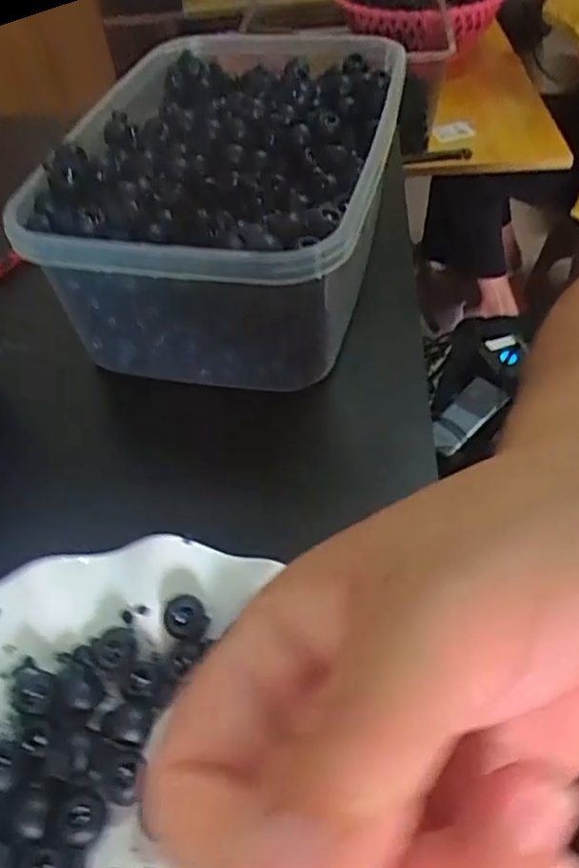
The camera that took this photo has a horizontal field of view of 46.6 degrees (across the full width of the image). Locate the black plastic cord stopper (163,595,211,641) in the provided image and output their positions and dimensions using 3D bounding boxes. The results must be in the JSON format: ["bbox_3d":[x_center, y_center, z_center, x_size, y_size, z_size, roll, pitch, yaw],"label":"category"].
[{"bbox_3d":[-0.038,0.068,0.246,0.015,0.009,0.016,-2,49,2],"label":"black plastic cord stopper"}]

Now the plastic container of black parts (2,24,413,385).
[{"bbox_3d":[-0.028,-0.142,0.388,0.163,0.084,0.248,8,50,10],"label":"plastic container of black parts"}]

